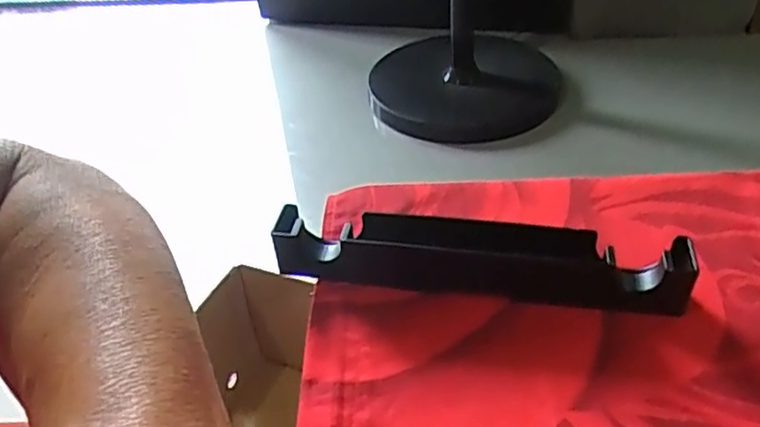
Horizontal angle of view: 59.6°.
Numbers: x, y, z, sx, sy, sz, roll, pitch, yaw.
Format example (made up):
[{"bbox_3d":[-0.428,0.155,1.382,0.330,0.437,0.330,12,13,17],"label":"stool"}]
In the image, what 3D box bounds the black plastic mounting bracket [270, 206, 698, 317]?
[{"bbox_3d":[0.046,0.023,0.323,0.194,0.035,0.023,3,41,10],"label":"black plastic mounting bracket"}]

